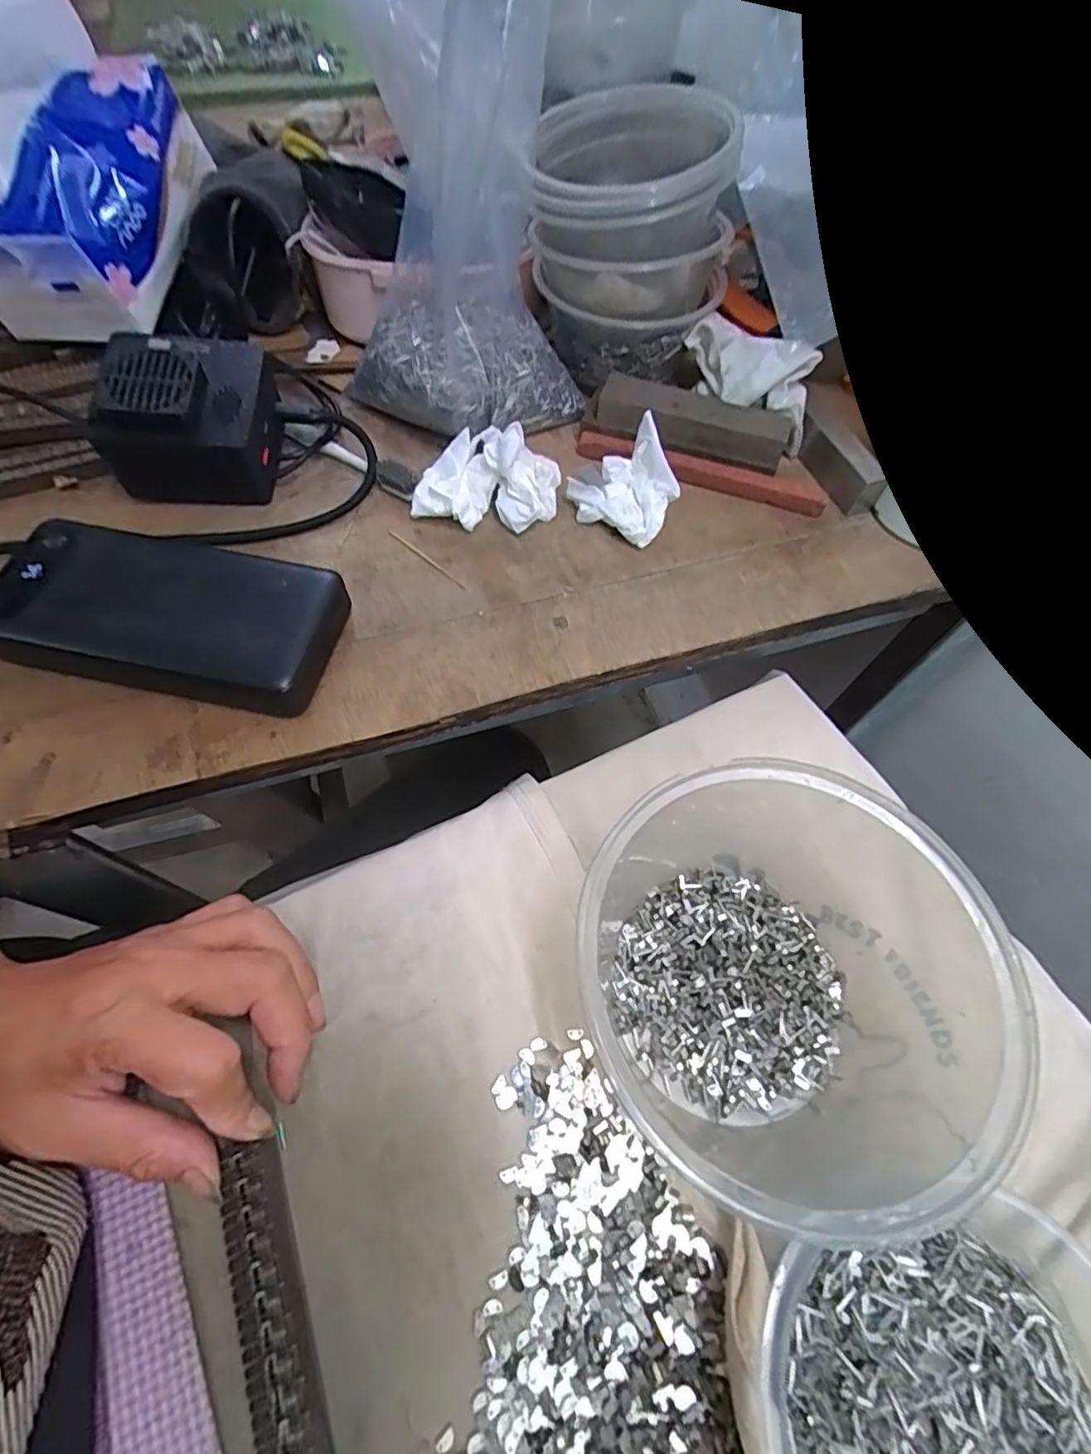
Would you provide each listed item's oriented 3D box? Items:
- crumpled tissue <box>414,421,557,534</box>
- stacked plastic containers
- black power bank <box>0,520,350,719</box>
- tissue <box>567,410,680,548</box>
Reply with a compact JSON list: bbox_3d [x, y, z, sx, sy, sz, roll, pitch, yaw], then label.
[{"bbox_3d":[-0.032,-0.139,0.329,0.077,0.039,0.053,8,62,2],"label":"crumpled tissue"},{"bbox_3d":[0.047,-0.286,0.350,0.114,0.095,0.104,0,61,-2],"label":"stacked plastic containers"},{"bbox_3d":[-0.178,-0.054,0.286,0.152,0.025,0.072,12,62,4],"label":"black power bank"},{"bbox_3d":[0.045,-0.128,0.328,0.049,0.038,0.051,-23,65,-14],"label":"tissue"}]

